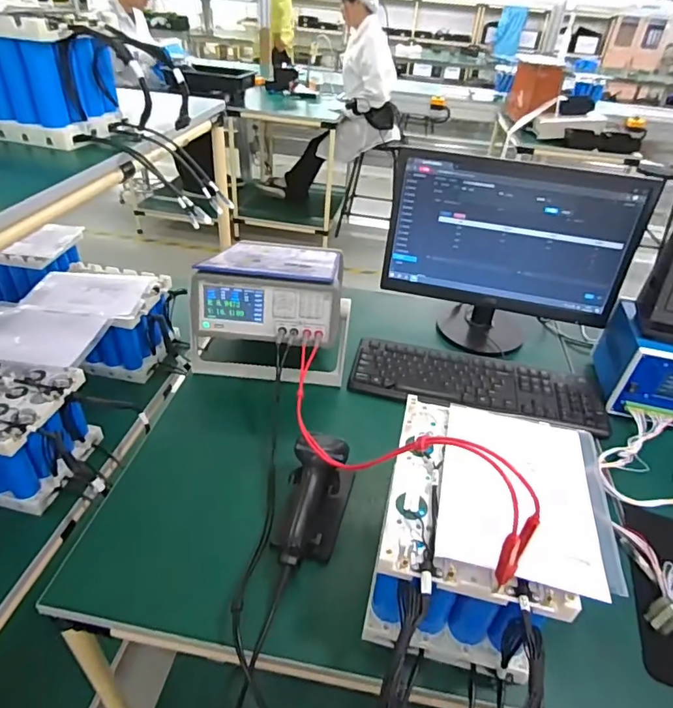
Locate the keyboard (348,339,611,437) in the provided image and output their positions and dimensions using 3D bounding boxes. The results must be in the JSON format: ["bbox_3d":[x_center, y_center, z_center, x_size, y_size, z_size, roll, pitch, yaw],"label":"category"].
[{"bbox_3d":[0.253,0.052,0.892,0.446,0.022,0.149,10,38,7],"label":"keyboard"}]

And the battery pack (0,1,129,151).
[{"bbox_3d":[-0.484,-0.443,0.771,0.265,0.165,0.164,8,38,4],"label":"battery pack"}]

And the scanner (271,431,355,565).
[{"bbox_3d":[-0.031,0.181,0.624,0.082,0.117,0.170,13,38,10],"label":"scanner"}]

